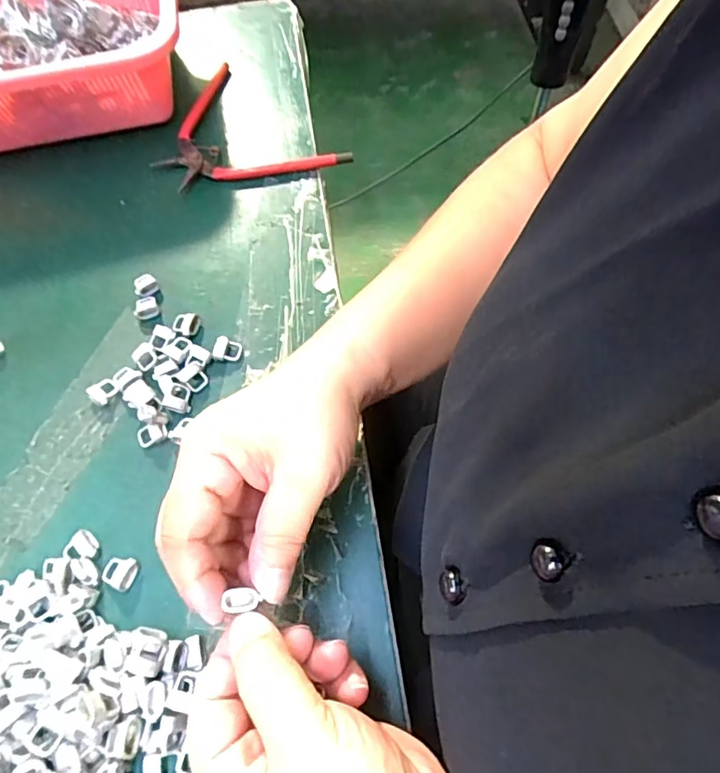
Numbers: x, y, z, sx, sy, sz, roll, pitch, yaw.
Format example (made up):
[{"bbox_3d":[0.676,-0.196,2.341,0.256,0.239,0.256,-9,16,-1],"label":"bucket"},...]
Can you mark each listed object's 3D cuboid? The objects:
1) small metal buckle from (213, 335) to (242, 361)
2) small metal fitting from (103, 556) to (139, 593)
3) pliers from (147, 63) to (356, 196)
[{"bbox_3d":[-0.084,-0.023,0.334,0.017,0.006,0.016,7,63,7],"label":"small metal buckle"},{"bbox_3d":[-0.126,0.097,0.275,0.017,0.005,0.016,9,63,8],"label":"small metal fitting"},{"bbox_3d":[-0.093,-0.185,0.407,0.136,0.020,0.104,38,70,20],"label":"pliers"}]

